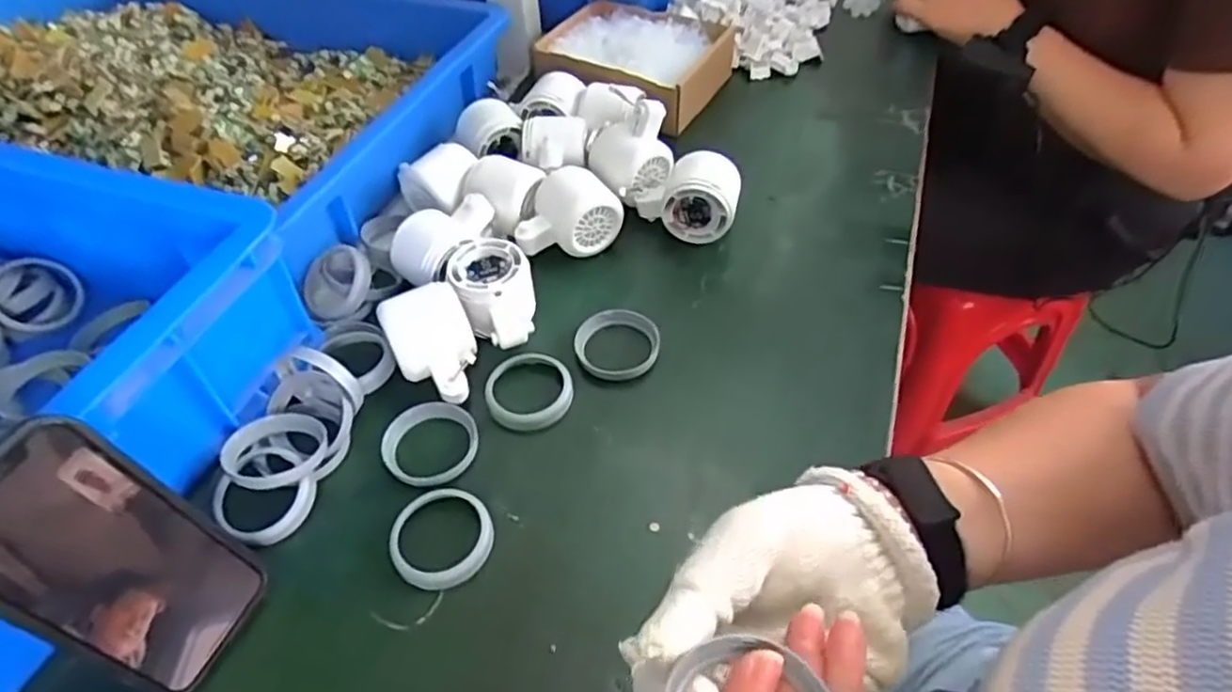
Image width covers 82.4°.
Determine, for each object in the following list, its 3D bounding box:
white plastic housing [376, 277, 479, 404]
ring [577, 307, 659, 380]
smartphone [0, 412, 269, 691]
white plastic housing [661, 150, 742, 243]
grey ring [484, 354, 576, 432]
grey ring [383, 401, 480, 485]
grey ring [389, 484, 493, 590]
[{"bbox_3d":[-0.121,0.000,0.471,0.053,0.044,0.074,-22,54,-18],"label":"white plastic housing"},{"bbox_3d":[0.000,-0.003,0.498,0.061,0.008,0.058,-1,50,1],"label":"ring"},{"bbox_3d":[-0.237,0.102,0.335,0.006,0.146,0.077,-3,45,33],"label":"smartphone"},{"bbox_3d":[0.069,-0.121,0.564,0.058,0.057,0.055,9,51,9],"label":"white plastic housing"},{"bbox_3d":[-0.058,0.030,0.475,0.059,0.009,0.056,-1,50,1],"label":"grey ring"},{"bbox_3d":[-0.120,0.060,0.448,0.060,0.007,0.057,-1,50,1],"label":"grey ring"},{"bbox_3d":[-0.101,0.111,0.410,0.059,0.010,0.058,-1,50,1],"label":"grey ring"}]

